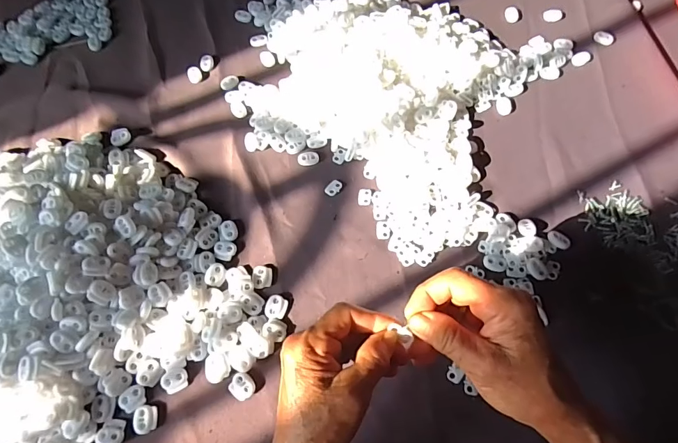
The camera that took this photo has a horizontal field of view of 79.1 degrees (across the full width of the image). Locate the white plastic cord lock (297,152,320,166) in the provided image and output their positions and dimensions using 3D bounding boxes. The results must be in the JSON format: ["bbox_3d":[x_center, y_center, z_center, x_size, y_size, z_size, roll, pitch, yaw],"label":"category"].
[{"bbox_3d":[-0.033,-0.070,0.450,0.023,0.005,0.016,-6,67,-2],"label":"white plastic cord lock"}]

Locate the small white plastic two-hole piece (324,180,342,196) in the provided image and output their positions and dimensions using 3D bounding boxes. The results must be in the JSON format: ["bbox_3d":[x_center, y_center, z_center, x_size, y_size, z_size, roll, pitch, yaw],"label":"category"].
[{"bbox_3d":[-0.006,-0.036,0.435,0.013,0.004,0.019,40,72,16],"label":"small white plastic two-hole piece"}]

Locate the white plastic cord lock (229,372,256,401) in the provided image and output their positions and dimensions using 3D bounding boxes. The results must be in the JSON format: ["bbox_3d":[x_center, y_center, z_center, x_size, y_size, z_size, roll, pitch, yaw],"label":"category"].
[{"bbox_3d":[-0.084,0.143,0.357,0.022,0.006,0.021,0,66,0],"label":"white plastic cord lock"}]

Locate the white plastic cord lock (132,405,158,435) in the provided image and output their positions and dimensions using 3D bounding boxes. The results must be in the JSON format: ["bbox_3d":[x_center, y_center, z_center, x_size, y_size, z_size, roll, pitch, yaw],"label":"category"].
[{"bbox_3d":[-0.164,0.168,0.348,0.018,0.006,0.021,-3,66,-1],"label":"white plastic cord lock"}]

